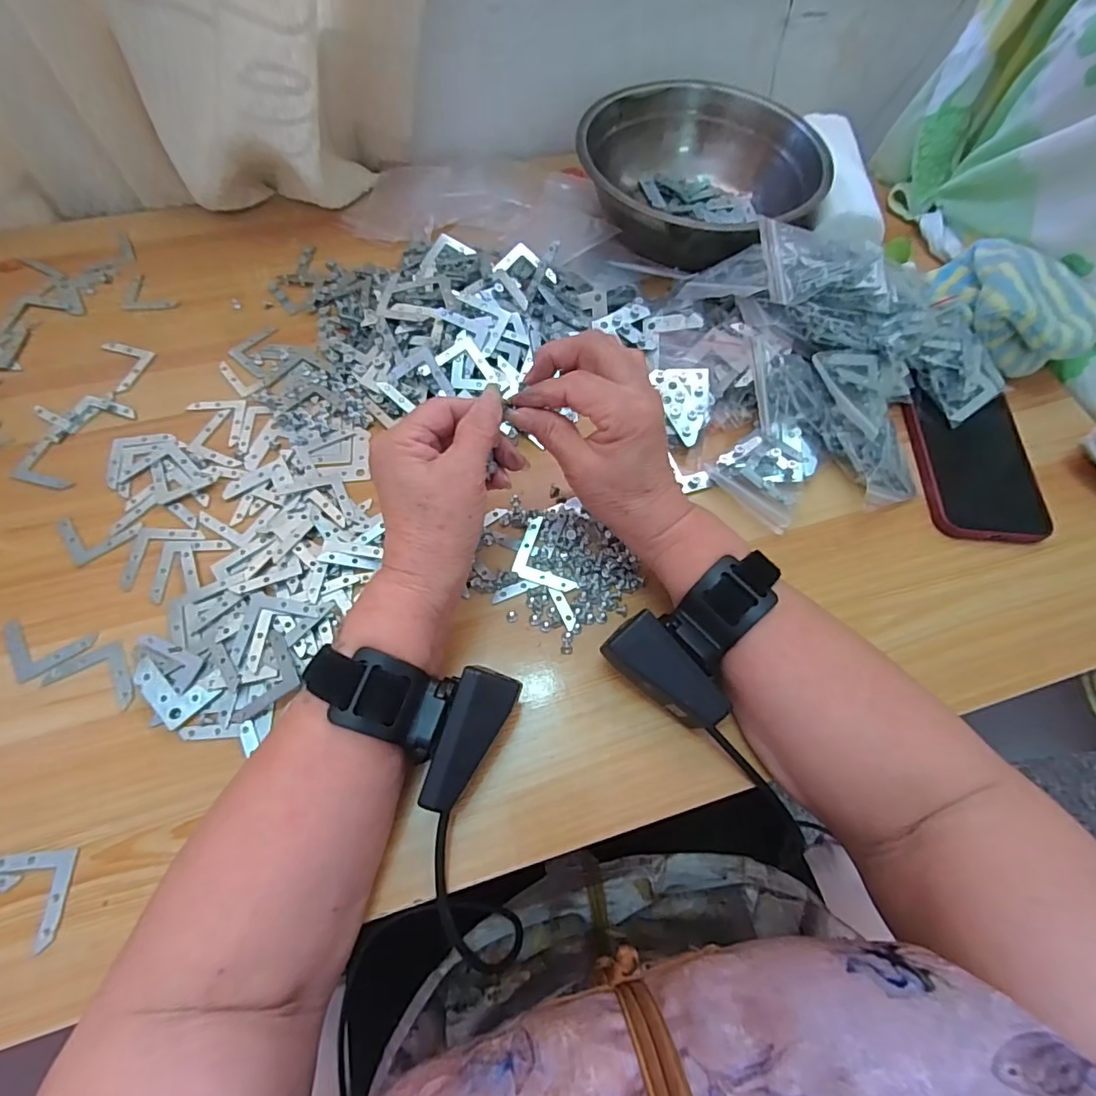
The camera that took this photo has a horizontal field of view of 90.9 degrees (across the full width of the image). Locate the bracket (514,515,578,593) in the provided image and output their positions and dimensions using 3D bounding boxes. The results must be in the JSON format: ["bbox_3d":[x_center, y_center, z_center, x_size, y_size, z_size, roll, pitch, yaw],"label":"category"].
[{"bbox_3d":[-0.007,0.008,0.350,0.031,0.004,0.054,-25,70,-6],"label":"bracket"}]

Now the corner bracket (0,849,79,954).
[{"bbox_3d":[-0.257,0.172,0.263,0.043,0.004,0.041,-6,64,0],"label":"corner bracket"}]

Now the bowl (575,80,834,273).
[{"bbox_3d":[0.131,-0.333,0.484,0.184,0.073,0.192,-1,64,2],"label":"bowl"}]

